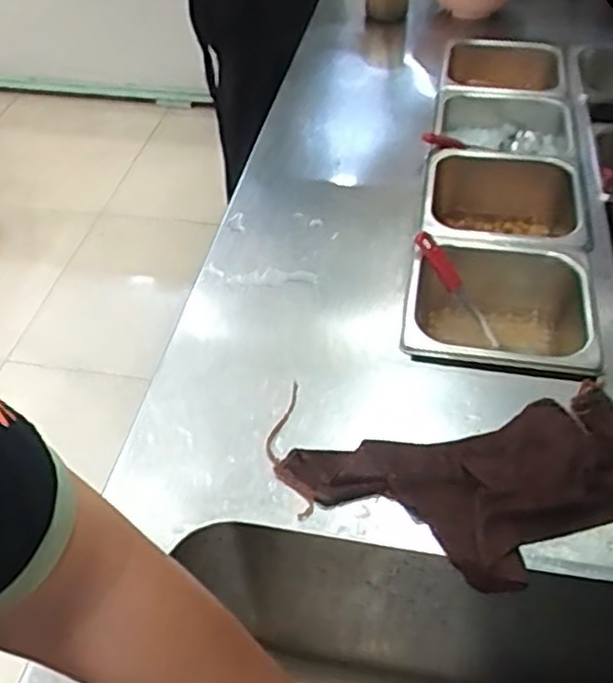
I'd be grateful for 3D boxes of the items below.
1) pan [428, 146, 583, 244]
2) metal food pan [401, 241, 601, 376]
[{"bbox_3d":[0.215,-0.133,0.758,0.166,0.085,0.159,7,48,8],"label":"pan"},{"bbox_3d":[0.180,-0.011,0.655,0.170,0.087,0.162,10,48,11],"label":"metal food pan"}]

